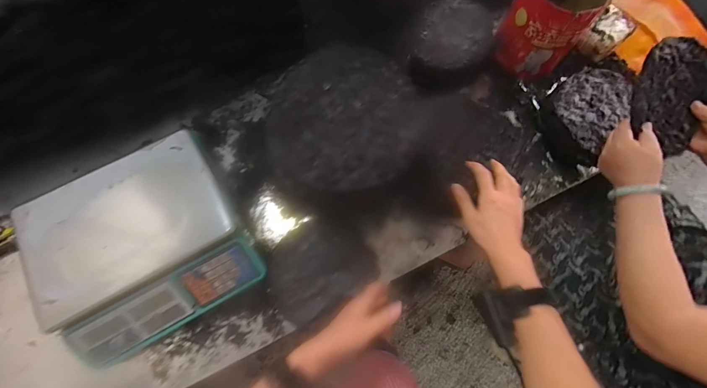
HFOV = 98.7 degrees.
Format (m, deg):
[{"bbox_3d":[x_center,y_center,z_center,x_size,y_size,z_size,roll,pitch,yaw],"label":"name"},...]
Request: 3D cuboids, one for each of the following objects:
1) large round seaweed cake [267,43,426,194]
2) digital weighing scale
[{"bbox_3d":[-0.007,-0.101,0.398,0.190,0.019,0.202,0,75,-2],"label":"large round seaweed cake"},{"bbox_3d":[-0.374,0.094,0.557,0.324,0.105,0.306,-29,77,-9],"label":"digital weighing scale"}]

